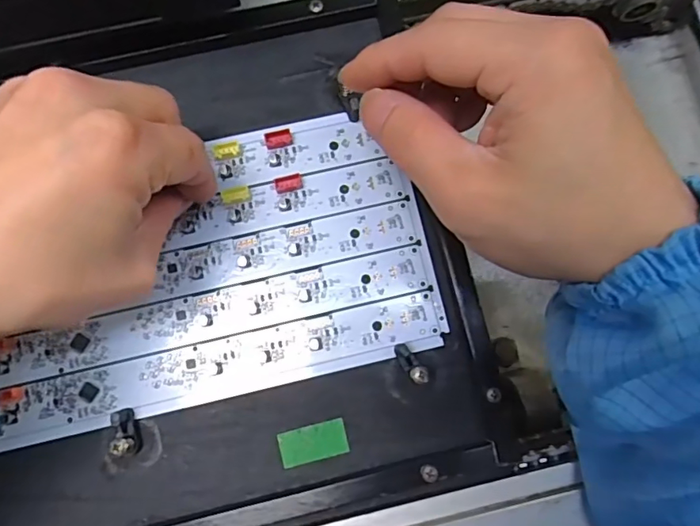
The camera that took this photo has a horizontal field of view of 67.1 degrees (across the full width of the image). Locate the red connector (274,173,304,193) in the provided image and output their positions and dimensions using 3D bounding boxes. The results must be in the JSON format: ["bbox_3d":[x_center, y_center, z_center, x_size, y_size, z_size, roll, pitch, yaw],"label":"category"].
[{"bbox_3d":[-0.029,-0.038,0.251,0.013,0.005,0.006,-13,83,-3],"label":"red connector"}]

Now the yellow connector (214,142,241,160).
[{"bbox_3d":[-0.058,-0.053,0.251,0.012,0.005,0.006,-17,83,-3],"label":"yellow connector"}]

